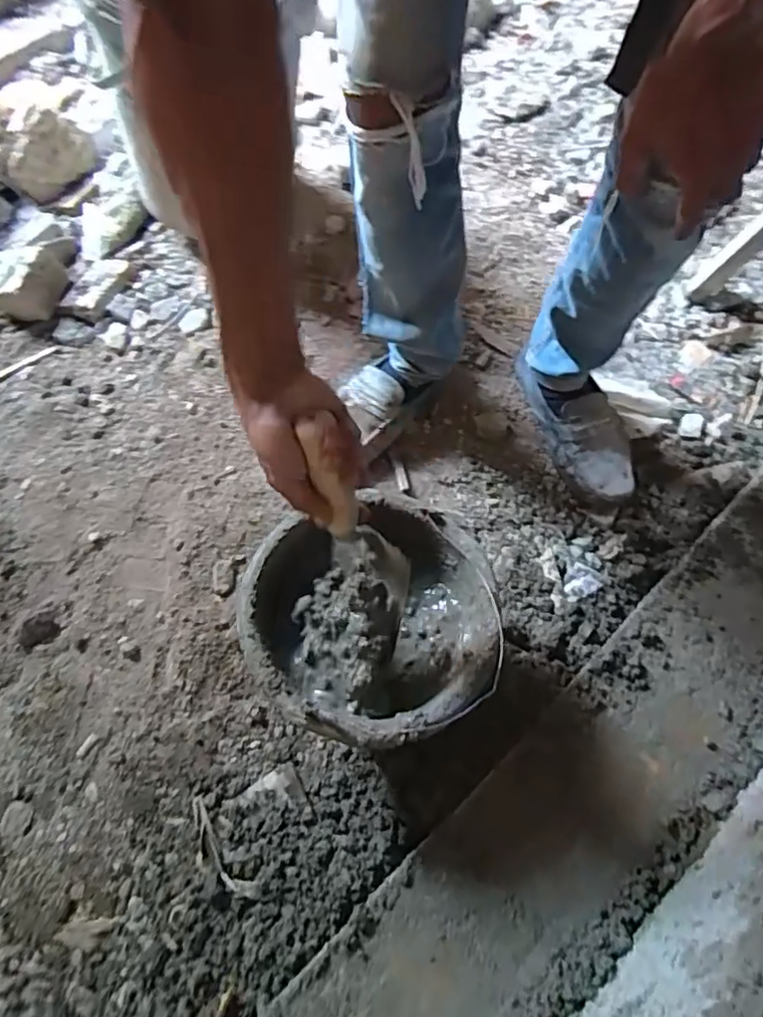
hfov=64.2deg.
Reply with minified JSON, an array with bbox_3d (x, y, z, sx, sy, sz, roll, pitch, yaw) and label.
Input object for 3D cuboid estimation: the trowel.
[{"bbox_3d":[-0.030,0.048,0.540,0.098,0.285,0.093,9,36,8],"label":"trowel"}]

